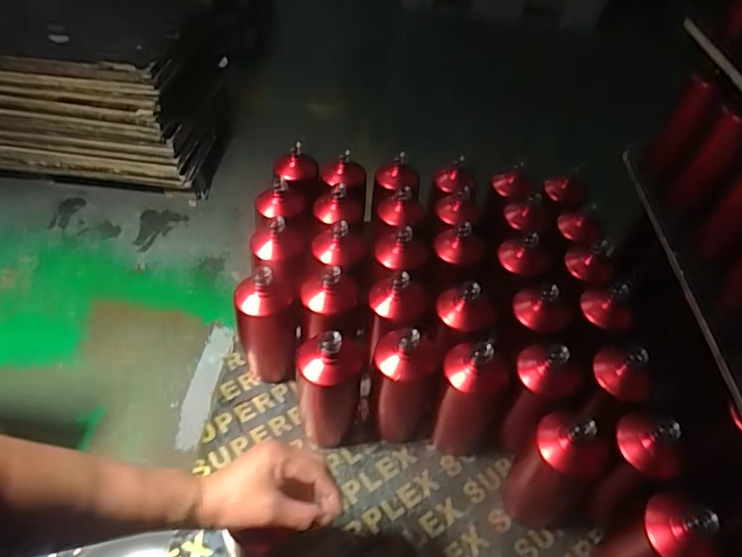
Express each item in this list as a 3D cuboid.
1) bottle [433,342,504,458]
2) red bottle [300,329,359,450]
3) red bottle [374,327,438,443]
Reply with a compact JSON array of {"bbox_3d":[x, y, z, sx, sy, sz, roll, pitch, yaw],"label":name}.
[{"bbox_3d":[0.126,0.161,0.698,0.075,0.206,0.071,20,49,13],"label":"bottle"},{"bbox_3d":[-0.059,0.143,0.697,0.086,0.207,0.081,1,48,-4],"label":"red bottle"},{"bbox_3d":[0.046,0.143,0.711,0.086,0.202,0.075,13,48,6],"label":"red bottle"}]

